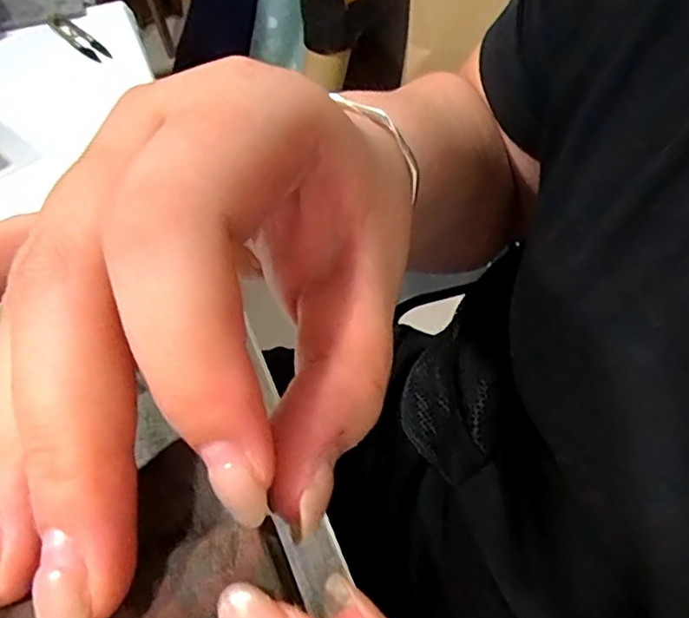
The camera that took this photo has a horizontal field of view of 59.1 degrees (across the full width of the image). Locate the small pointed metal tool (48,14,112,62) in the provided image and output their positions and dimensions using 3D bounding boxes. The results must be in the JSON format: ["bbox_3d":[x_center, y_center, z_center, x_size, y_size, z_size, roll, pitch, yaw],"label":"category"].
[{"bbox_3d":[-0.270,-0.274,0.613,0.020,0.013,0.118,-33,56,-25],"label":"small pointed metal tool"}]

